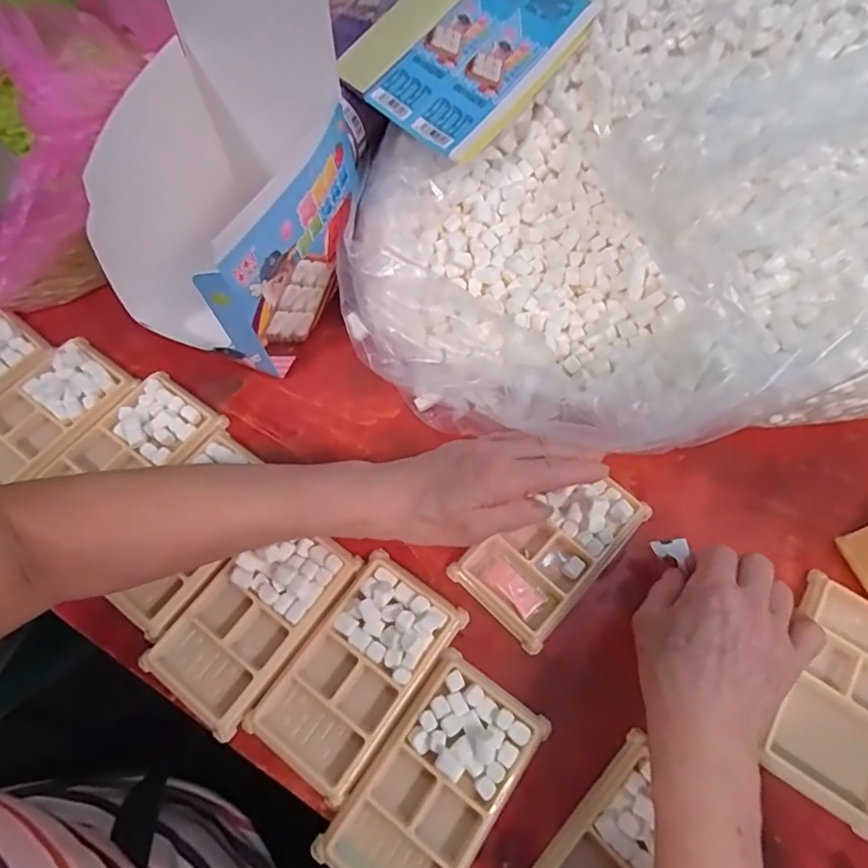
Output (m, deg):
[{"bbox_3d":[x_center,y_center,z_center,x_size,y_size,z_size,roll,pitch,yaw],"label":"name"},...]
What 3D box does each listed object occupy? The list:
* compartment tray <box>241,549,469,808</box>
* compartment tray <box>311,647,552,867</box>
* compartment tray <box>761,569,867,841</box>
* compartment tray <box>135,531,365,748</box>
[{"bbox_3d":[-0.049,0.153,0.370,0.079,0.019,0.138,34,70,15],"label":"compartment tray"},{"bbox_3d":[0.001,0.212,0.342,0.075,0.017,0.134,34,70,15],"label":"compartment tray"},{"bbox_3d":[0.264,0.168,0.369,0.072,0.013,0.135,30,69,14],"label":"compartment tray"},{"bbox_3d":[-0.122,0.121,0.383,0.076,0.017,0.132,33,70,15],"label":"compartment tray"}]

